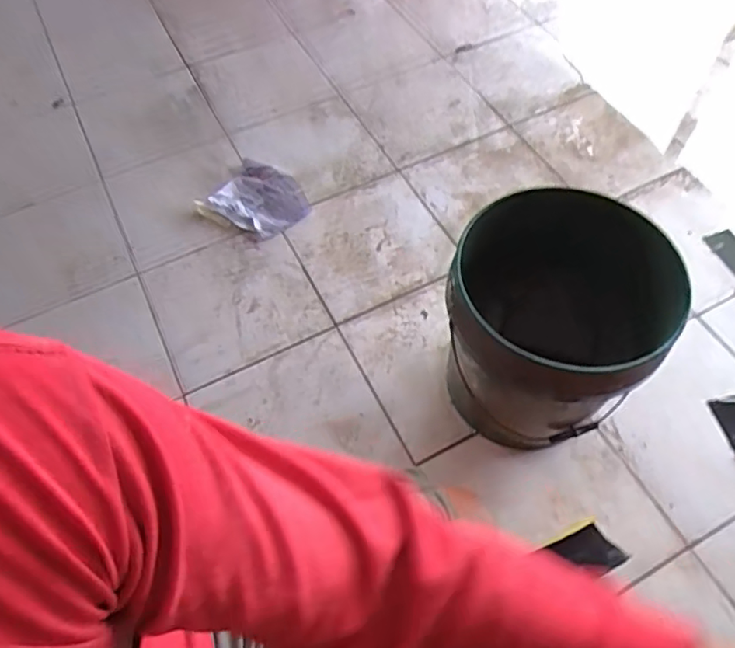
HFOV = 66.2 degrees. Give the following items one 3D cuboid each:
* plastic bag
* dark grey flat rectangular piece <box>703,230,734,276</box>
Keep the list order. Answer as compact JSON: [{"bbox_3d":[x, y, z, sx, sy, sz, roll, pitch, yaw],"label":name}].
[{"bbox_3d":[-0.234,-0.268,1.218,0.207,0.028,0.175,25,63,17],"label":"plastic bag"},{"bbox_3d":[0.730,-0.137,1.120,0.059,0.010,0.116,-27,68,0],"label":"dark grey flat rectangular piece"}]

